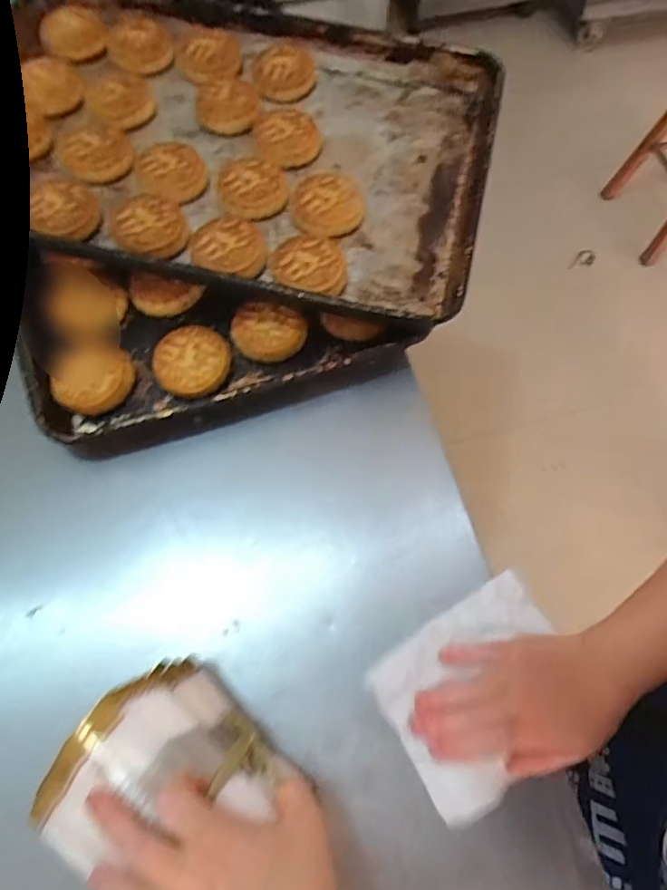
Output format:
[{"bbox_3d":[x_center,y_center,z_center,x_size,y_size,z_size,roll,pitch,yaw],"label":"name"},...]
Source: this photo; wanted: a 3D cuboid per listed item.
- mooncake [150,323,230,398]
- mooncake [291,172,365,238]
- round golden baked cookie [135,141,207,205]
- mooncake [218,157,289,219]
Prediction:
[{"bbox_3d":[-0.145,-0.086,0.554,0.072,0.020,0.071,0,68,-1],"label":"mooncake"},{"bbox_3d":[-0.006,-0.261,0.593,0.076,0.034,0.068,-3,68,-2],"label":"mooncake"},{"bbox_3d":[-0.180,-0.307,0.607,0.072,0.030,0.084,-30,71,-13],"label":"round golden baked cookie"},{"bbox_3d":[-0.087,-0.280,0.591,0.072,0.027,0.066,-7,68,-4],"label":"mooncake"}]

